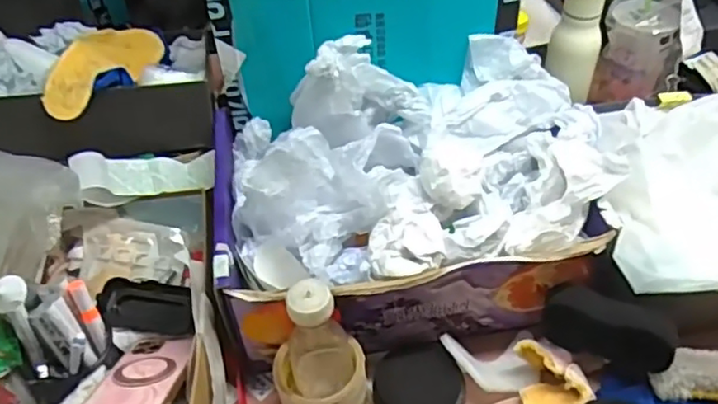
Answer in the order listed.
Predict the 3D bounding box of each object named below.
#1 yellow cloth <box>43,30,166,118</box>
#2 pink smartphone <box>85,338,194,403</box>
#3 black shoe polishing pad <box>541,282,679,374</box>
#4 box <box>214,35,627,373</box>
[{"bbox_3d":[-0.309,-0.161,0.784,0.073,0.046,0.184,16,49,18],"label":"yellow cloth"},{"bbox_3d":[-0.205,0.167,0.629,0.075,0.017,0.151,-4,13,0],"label":"pink smartphone"},{"bbox_3d":[0.251,0.125,0.659,0.125,0.065,0.043,21,50,23],"label":"black shoe polishing pad"},{"bbox_3d":[0.053,-0.026,0.726,0.417,0.206,0.286,-10,46,-6],"label":"box"}]

